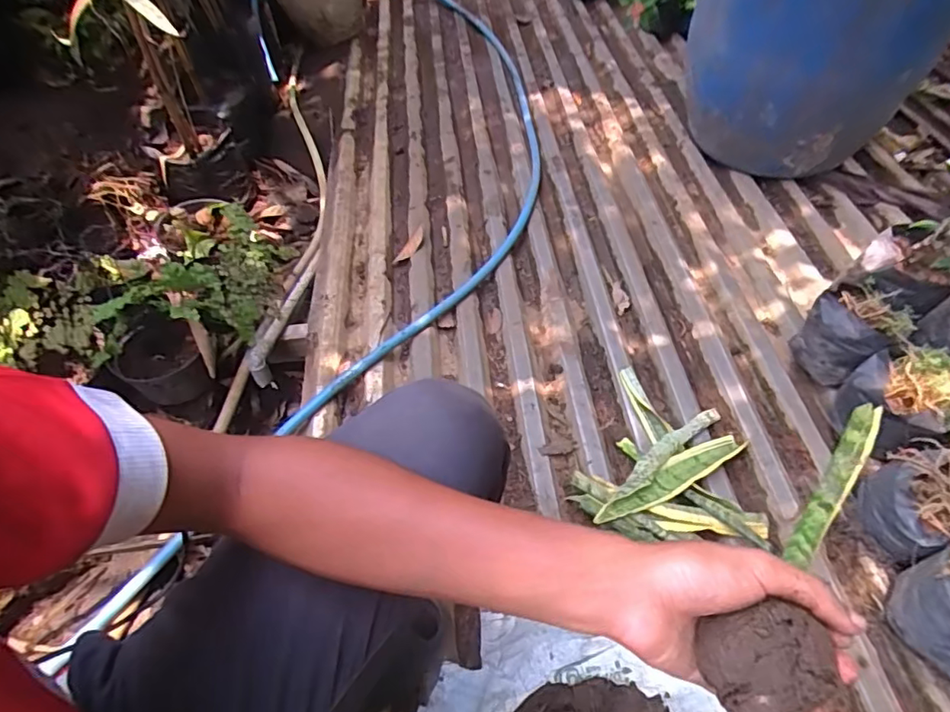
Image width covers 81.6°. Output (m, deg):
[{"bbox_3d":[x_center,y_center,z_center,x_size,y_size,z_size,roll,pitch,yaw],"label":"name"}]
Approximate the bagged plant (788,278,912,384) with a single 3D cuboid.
[{"bbox_3d":[0.575,-0.036,0.852,0.107,0.123,0.115,-20,52,-12],"label":"bagged plant"}]

